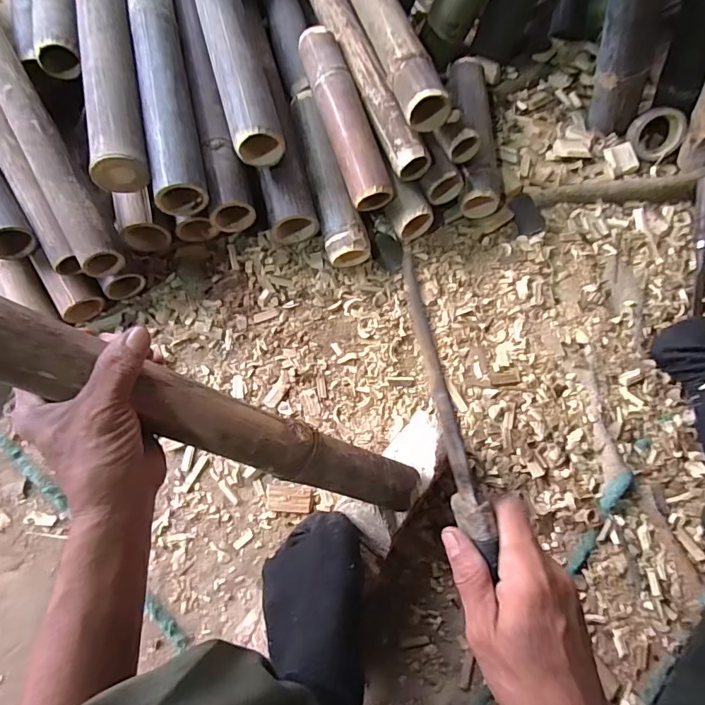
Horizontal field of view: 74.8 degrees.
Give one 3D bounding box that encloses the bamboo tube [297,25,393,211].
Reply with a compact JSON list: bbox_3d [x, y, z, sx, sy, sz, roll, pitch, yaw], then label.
[{"bbox_3d":[-0.012,-0.322,0.631,0.056,0.057,0.258,-18,75,-7],"label":"bamboo tube"}]

